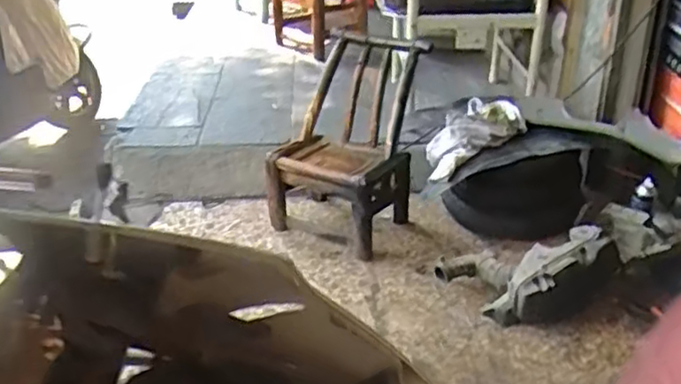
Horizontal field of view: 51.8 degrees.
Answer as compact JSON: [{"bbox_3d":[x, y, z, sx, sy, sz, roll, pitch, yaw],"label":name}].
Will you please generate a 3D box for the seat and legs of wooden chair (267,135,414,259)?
[{"bbox_3d":[-0.001,0.000,1.961,0.378,0.248,0.278,19,33,33],"label":"seat and legs of wooden chair"}]

